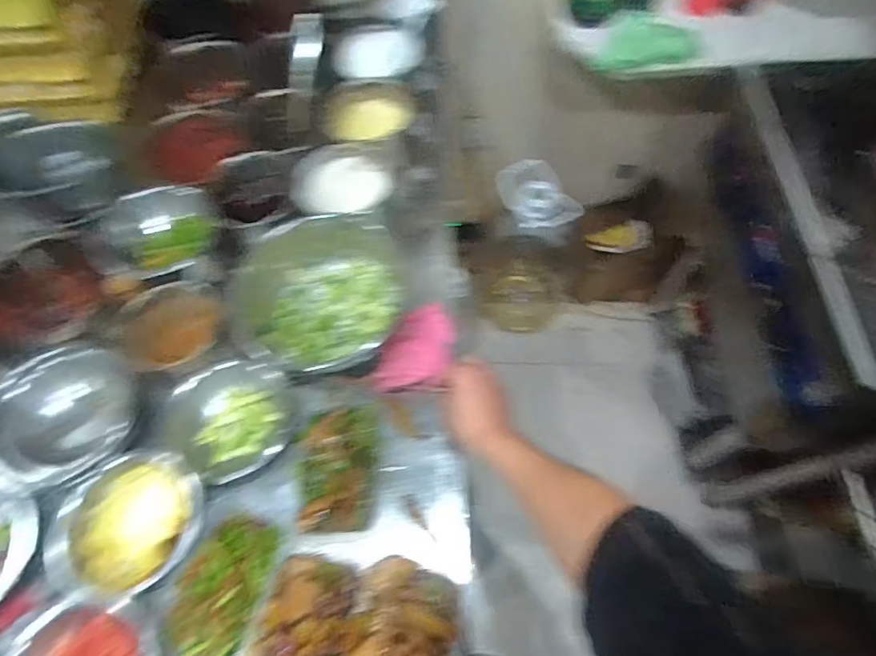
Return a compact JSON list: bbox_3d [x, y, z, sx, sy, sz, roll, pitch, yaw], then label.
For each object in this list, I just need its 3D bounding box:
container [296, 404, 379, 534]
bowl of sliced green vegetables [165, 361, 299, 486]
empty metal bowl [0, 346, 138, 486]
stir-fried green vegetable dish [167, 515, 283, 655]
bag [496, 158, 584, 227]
[{"bbox_3d":[-0.119,0.167,0.611,0.094,0.060,0.140,0,64,2],"label":"container"},{"bbox_3d":[-0.256,0.115,0.652,0.153,0.078,0.127,-27,70,-10],"label":"bowl of sliced green vegetables"},{"bbox_3d":[-0.467,0.108,0.646,0.163,0.053,0.163,-1,64,2],"label":"empty metal bowl"},{"bbox_3d":[-0.233,0.278,0.552,0.090,0.030,0.147,15,65,10],"label":"stir-fried green vegetable dish"},{"bbox_3d":[0.230,-0.307,1.213,0.126,0.080,0.193,-37,83,14],"label":"bag"}]

